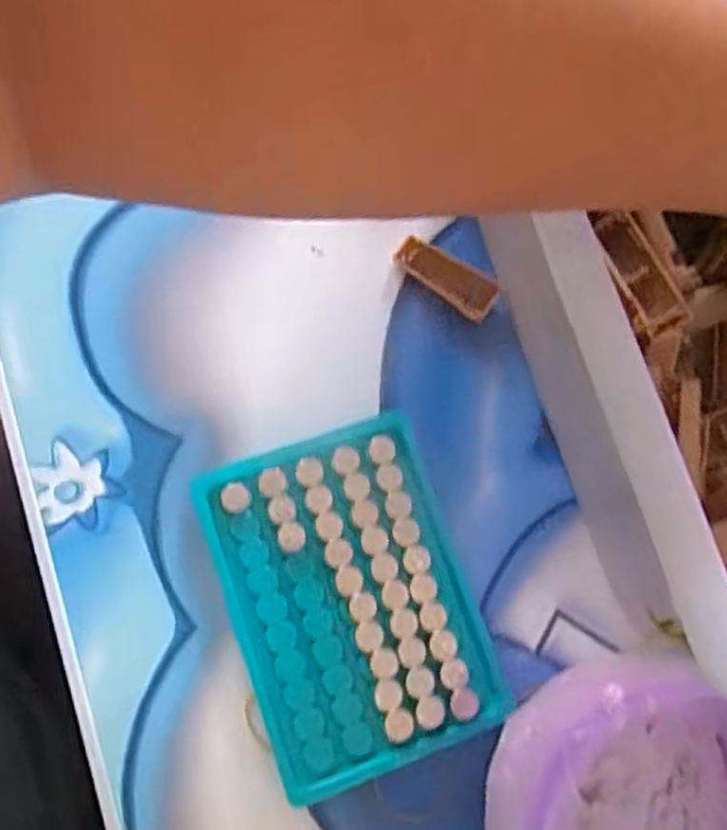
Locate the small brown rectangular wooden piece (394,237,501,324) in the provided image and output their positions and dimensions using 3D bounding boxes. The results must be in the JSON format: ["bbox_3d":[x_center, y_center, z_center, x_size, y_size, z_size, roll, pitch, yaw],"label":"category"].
[{"bbox_3d":[0.037,-0.063,0.337,0.049,0.006,0.019,33,110,1],"label":"small brown rectangular wooden piece"}]

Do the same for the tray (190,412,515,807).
[{"bbox_3d":[-0.005,0.073,0.300,0.093,0.015,0.129,-19,80,-9],"label":"tray"}]

